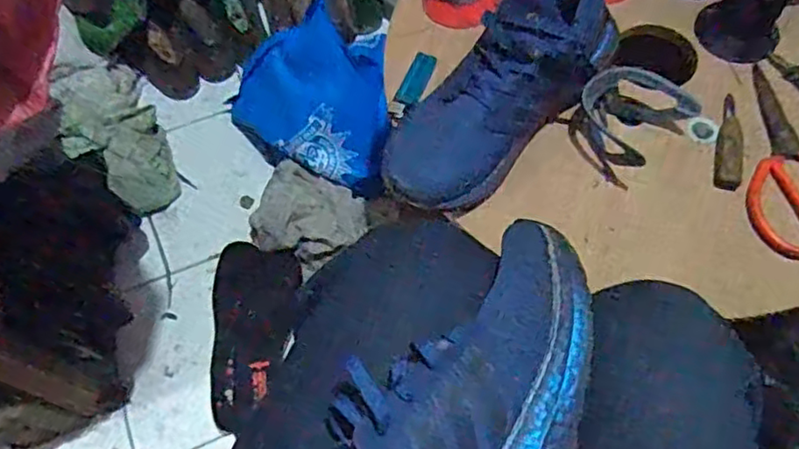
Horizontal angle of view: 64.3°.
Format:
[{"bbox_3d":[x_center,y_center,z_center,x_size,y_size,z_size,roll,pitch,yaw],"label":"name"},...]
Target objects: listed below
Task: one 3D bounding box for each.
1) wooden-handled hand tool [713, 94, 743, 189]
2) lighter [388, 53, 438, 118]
[{"bbox_3d":[0.308,-0.080,0.592,0.022,0.012,0.101,12,65,8],"label":"wooden-handled hand tool"},{"bbox_3d":[0.014,-0.141,0.636,0.024,0.012,0.077,21,66,12],"label":"lighter"}]

